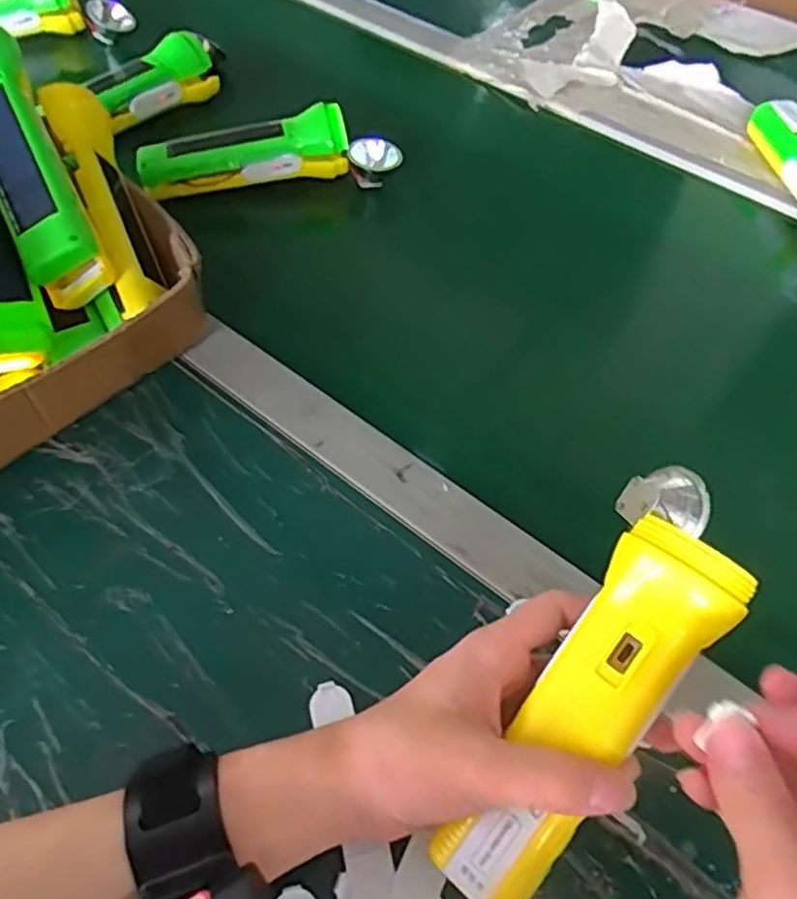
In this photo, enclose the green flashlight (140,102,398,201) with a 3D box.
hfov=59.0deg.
[{"bbox_3d":[-0.100,-0.241,0.571,0.200,0.046,0.044,-7,56,-7],"label":"green flashlight"}]

